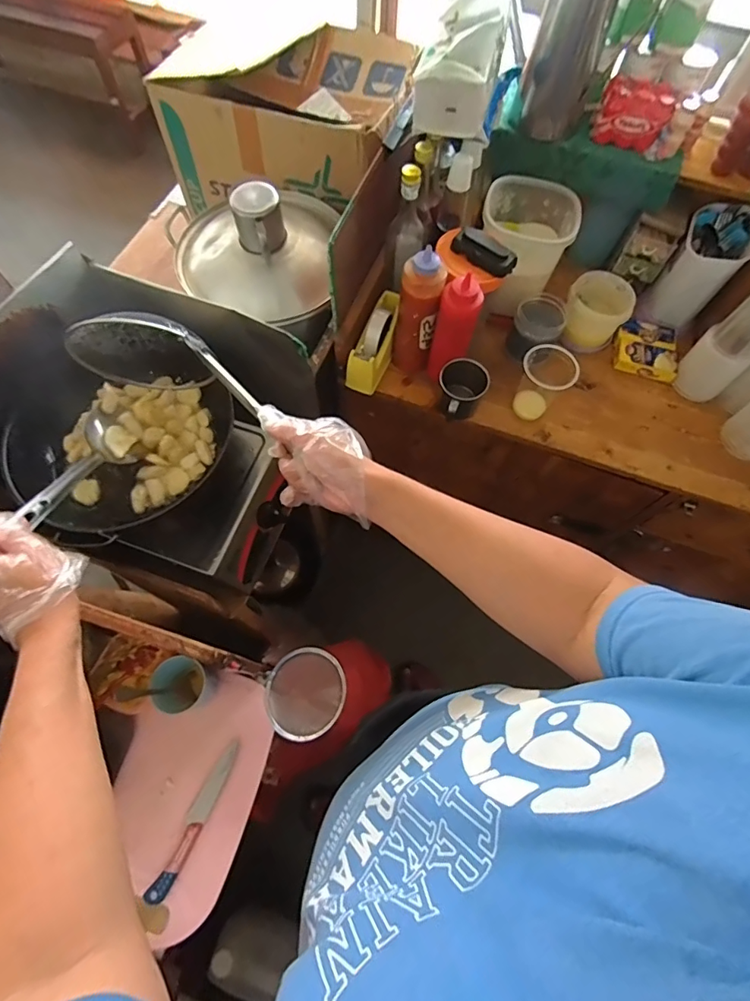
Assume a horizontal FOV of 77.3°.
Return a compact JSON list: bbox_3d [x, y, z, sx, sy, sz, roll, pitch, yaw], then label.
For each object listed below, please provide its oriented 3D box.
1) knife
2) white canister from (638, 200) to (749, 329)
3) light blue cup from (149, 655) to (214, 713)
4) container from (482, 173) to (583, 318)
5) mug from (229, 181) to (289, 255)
[{"bbox_3d":[-0.250,0.442,0.655,0.027,0.017,0.201,23,68,7],"label":"knife"},{"bbox_3d":[0.618,-0.450,0.899,0.108,0.169,0.150,29,69,9],"label":"white canister"},{"bbox_3d":[-0.282,0.266,0.681,0.062,0.071,0.075,-32,72,-14],"label":"light blue cup"},{"bbox_3d":[0.273,-0.477,0.874,0.159,0.144,0.195,17,68,5],"label":"container"},{"bbox_3d":[-0.188,-0.455,0.767,0.079,0.078,0.080,-11,68,-7],"label":"mug"}]

